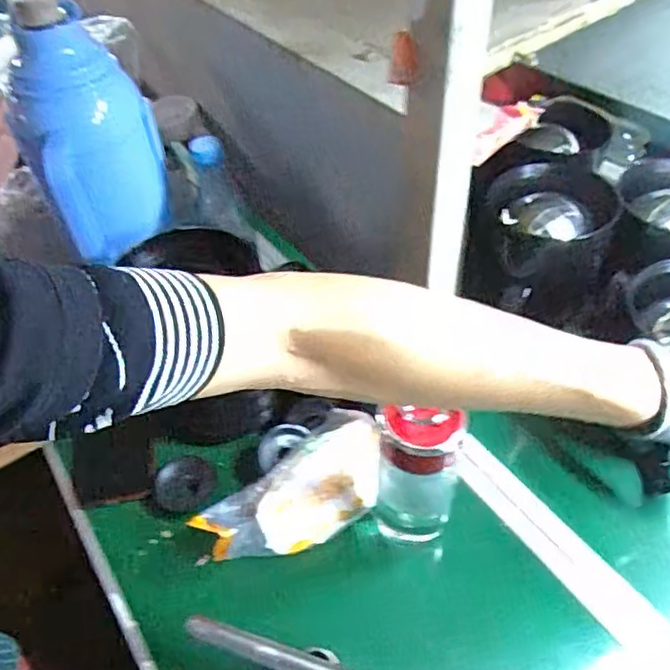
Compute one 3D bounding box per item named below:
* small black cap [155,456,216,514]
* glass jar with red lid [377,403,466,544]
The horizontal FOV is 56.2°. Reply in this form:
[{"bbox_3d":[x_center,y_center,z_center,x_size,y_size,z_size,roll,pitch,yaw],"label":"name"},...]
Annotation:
[{"bbox_3d":[-0.148,0.145,0.620,0.057,0.012,0.065,-5,46,-3],"label":"small black cap"},{"bbox_3d":[0.069,0.116,0.526,0.062,0.171,0.058,-1,46,1],"label":"glass jar with red lid"}]

